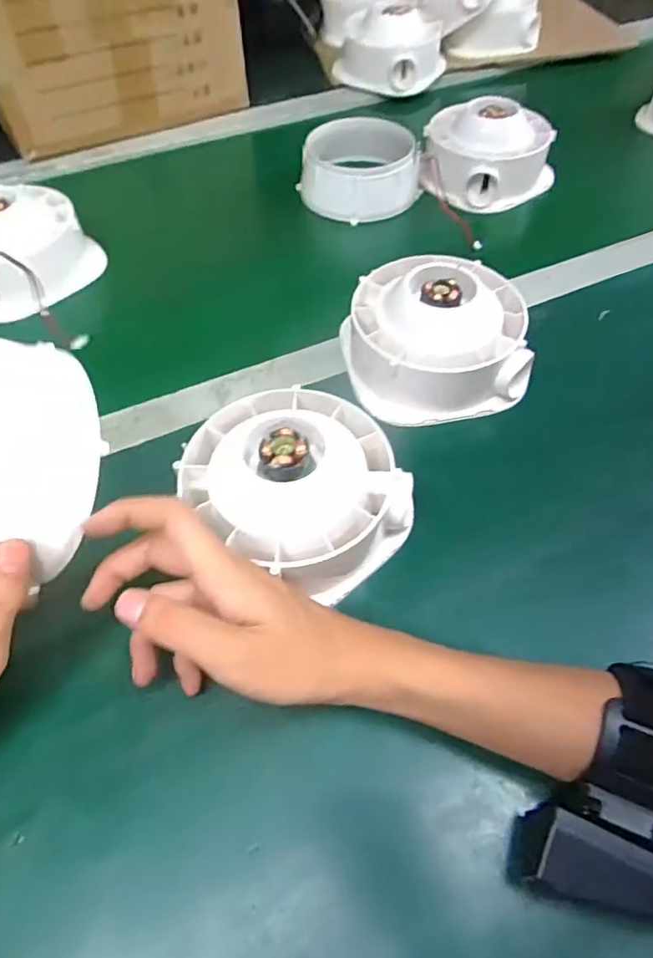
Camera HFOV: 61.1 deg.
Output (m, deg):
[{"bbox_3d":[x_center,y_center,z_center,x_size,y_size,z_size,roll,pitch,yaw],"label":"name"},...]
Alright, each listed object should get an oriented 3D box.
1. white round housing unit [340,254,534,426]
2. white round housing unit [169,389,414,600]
[{"bbox_3d":[0.082,-0.113,0.418,0.127,0.067,0.121,-1,56,1],"label":"white round housing unit"},{"bbox_3d":[-0.020,0.001,0.342,0.135,0.066,0.121,37,65,24],"label":"white round housing unit"}]

